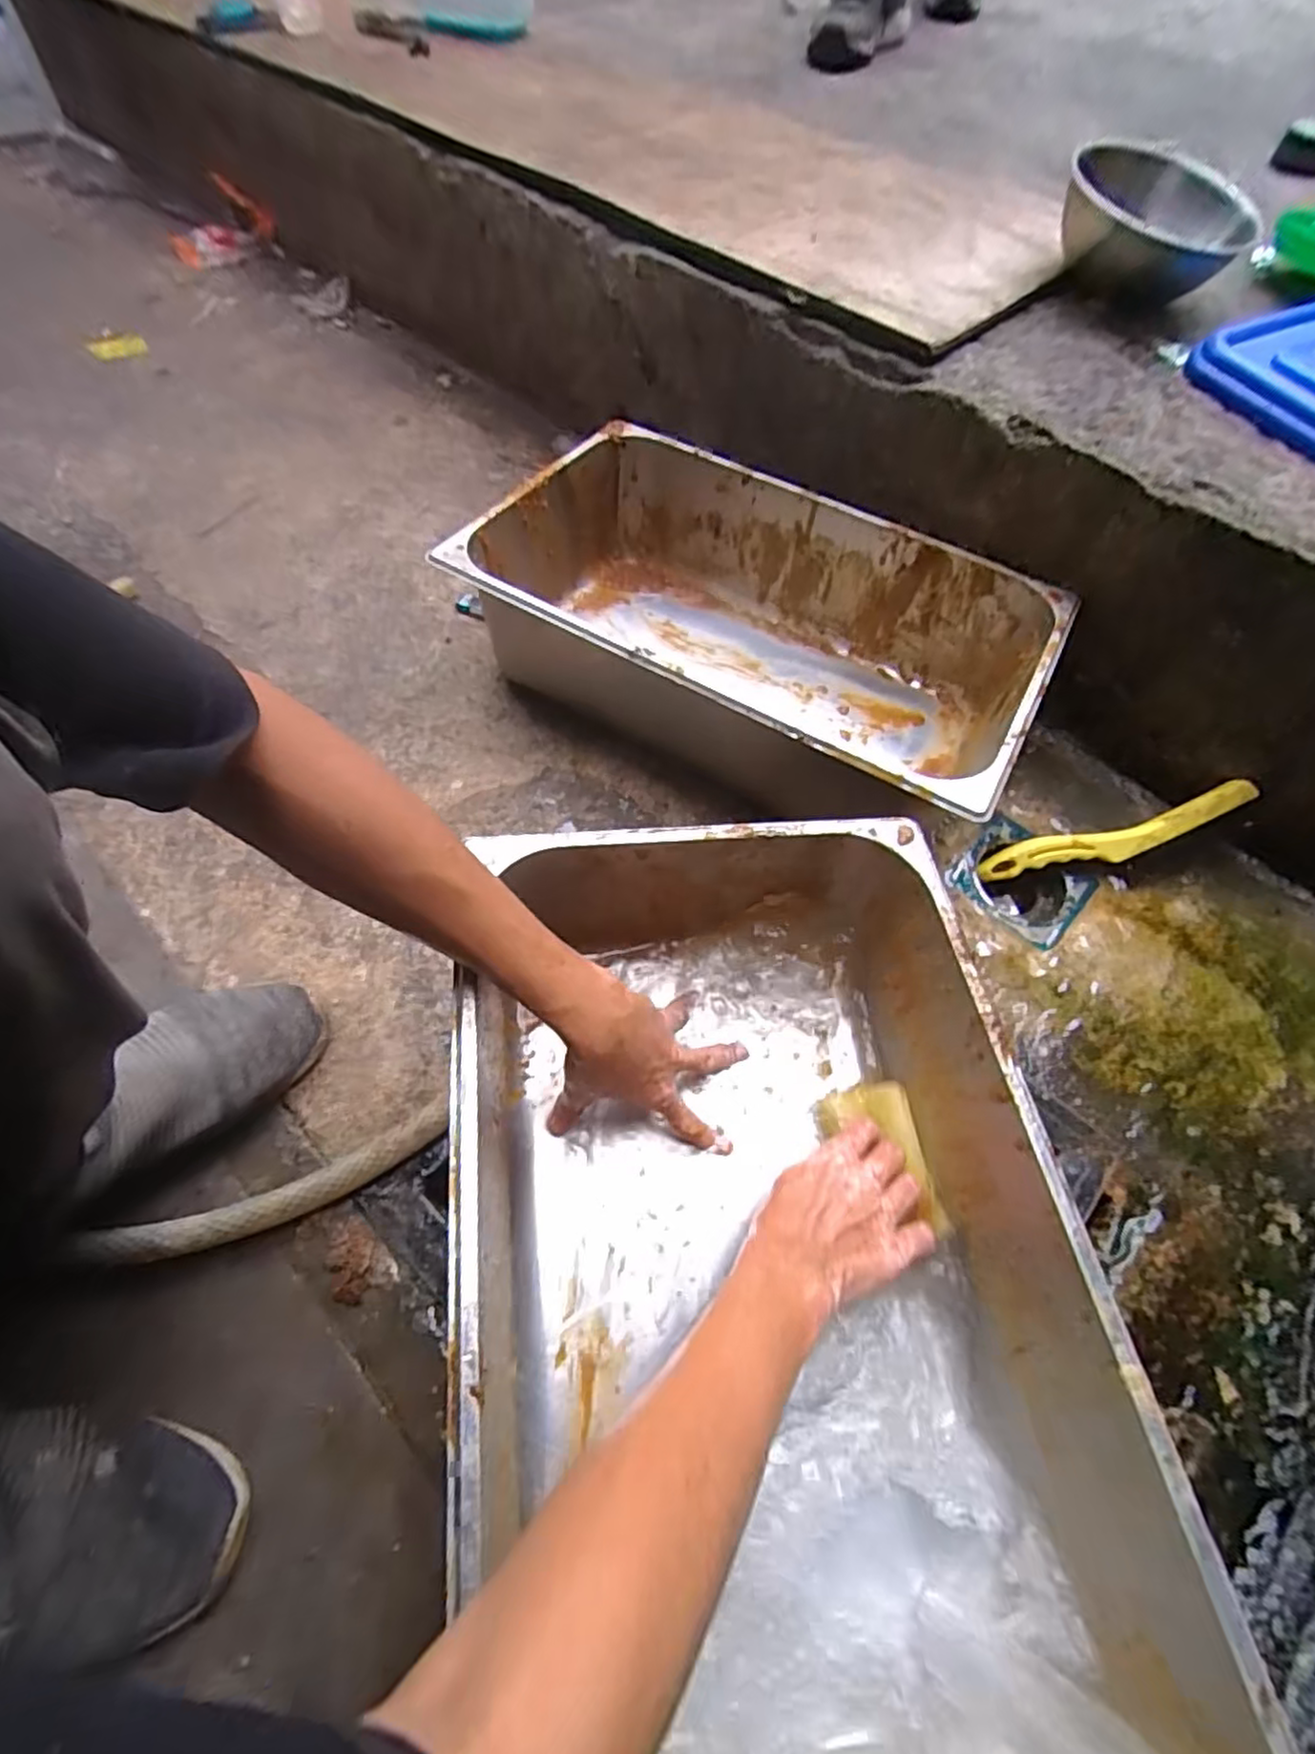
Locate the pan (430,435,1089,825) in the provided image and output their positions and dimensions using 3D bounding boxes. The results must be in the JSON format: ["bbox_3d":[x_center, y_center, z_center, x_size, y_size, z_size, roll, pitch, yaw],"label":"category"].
[{"bbox_3d":[0.091,-0.235,0.668,0.503,0.142,0.299,26,63,13],"label":"pan"}]

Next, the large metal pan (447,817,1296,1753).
[{"bbox_3d":[0.066,0.221,0.391,0.306,0.160,0.514,-6,61,-6],"label":"large metal pan"}]

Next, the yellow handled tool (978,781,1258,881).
[{"bbox_3d":[0.421,-0.036,0.633,0.233,0.020,0.036,-17,61,11],"label":"yellow handled tool"}]

